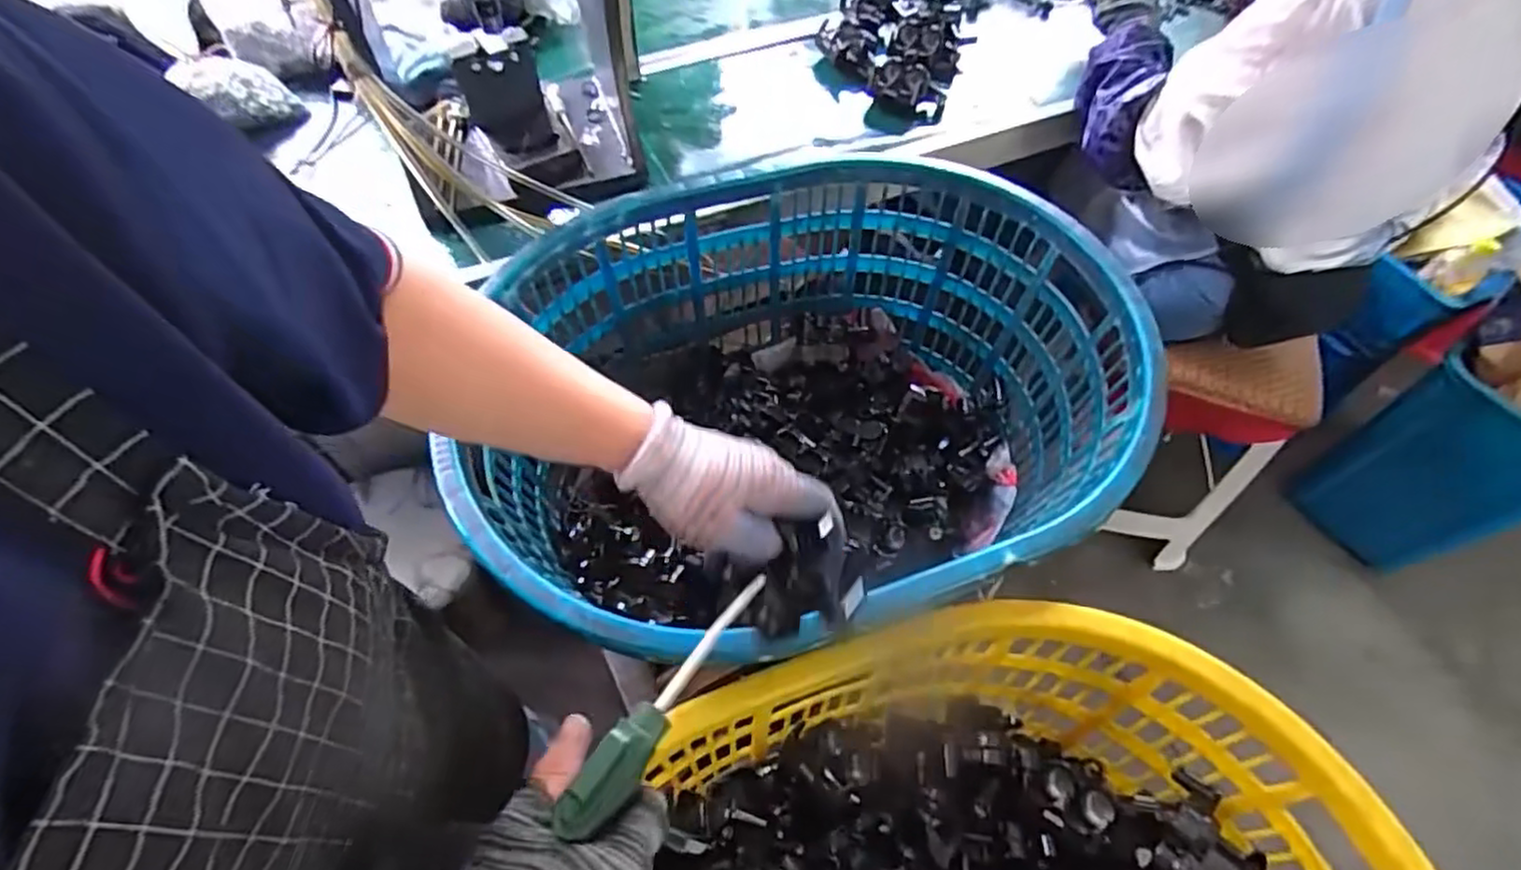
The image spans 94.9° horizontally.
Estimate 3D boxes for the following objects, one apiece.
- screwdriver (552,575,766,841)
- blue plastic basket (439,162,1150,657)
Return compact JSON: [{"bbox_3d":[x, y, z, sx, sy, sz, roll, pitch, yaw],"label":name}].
[{"bbox_3d":[-0.044,0.129,0.351,0.019,0.032,0.151,30,47,15],"label":"screwdriver"},{"bbox_3d":[0.049,-0.027,0.729,0.598,0.269,0.525,-3,59,-5],"label":"blue plastic basket"}]

